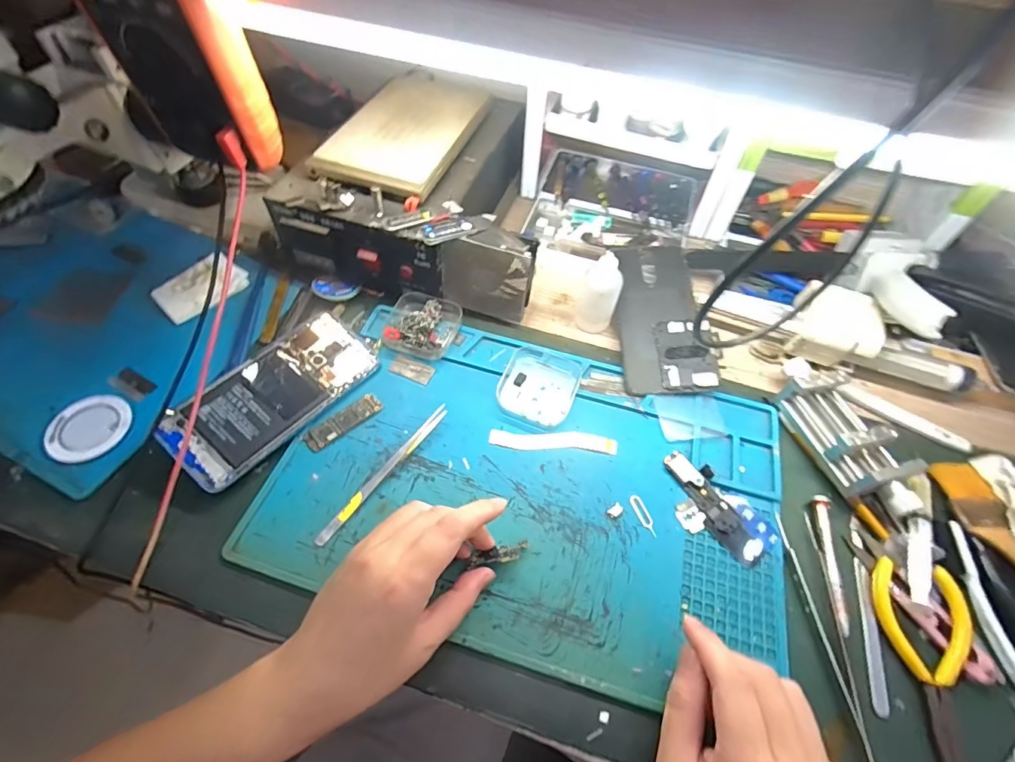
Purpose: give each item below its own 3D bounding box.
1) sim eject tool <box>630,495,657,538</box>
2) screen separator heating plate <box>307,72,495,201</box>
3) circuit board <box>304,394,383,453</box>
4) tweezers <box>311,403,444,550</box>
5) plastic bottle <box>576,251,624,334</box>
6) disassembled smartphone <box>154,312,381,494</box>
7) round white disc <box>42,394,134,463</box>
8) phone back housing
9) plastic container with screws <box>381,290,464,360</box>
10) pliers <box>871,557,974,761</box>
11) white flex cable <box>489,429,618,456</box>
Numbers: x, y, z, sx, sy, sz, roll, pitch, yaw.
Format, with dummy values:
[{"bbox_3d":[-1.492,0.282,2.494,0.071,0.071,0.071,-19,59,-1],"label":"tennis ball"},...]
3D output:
[{"bbox_3d":[0.102,0.100,0.345,0.009,0.004,0.033,-16,59,-13],"label":"sim eject tool"},{"bbox_3d":[-0.091,-0.245,0.451,0.106,0.020,0.195,20,58,10],"label":"screen separator heating plate"},{"bbox_3d":[-0.134,0.033,0.379,0.064,0.004,0.018,-37,66,-23],"label":"circuit board"},{"bbox_3d":[-0.093,0.067,0.352,0.008,0.013,0.133,33,61,17],"label":"tweezers"},{"bbox_3d":[0.086,-0.079,0.426,0.033,0.073,0.025,18,58,9],"label":"plastic bottle"},{"bbox_3d":[-0.187,0.010,0.377,0.072,0.007,0.161,41,61,5],"label":"disassembled smartphone"},{"bbox_3d":[-0.327,0.036,0.362,0.056,0.008,0.049,-34,65,-22],"label":"round white disc"},{"bbox_3d":[0.144,-0.061,0.436,0.077,0.009,0.151,-4,68,8],"label":"phone back housing"},{"bbox_3d":[-0.078,-0.053,0.430,0.063,0.022,0.065,18,58,9],"label":"plastic container with screws"},{"bbox_3d":[0.271,0.181,0.293,0.051,0.019,0.127,15,58,7],"label":"pliers"},{"bbox_3d":[0.037,0.049,0.379,0.102,0.004,0.019,3,57,-1],"label":"white flex cable"}]

